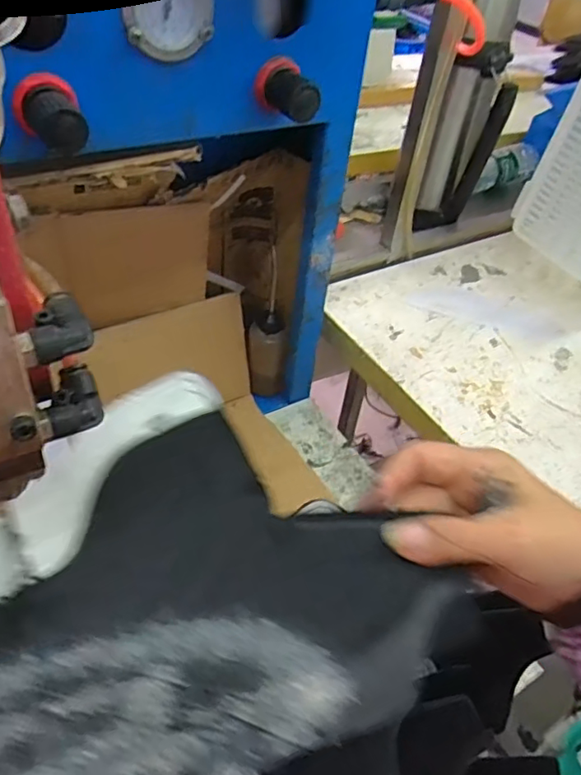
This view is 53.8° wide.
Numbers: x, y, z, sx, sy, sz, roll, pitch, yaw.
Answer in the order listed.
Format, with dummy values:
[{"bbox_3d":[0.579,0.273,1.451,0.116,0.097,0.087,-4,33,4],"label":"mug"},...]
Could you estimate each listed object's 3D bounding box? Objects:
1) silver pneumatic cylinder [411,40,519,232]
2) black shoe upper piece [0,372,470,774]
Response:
[{"bbox_3d":[0.245,-0.345,0.821,0.085,0.232,0.060,11,45,3],"label":"silver pneumatic cylinder"},{"bbox_3d":[-0.120,0.109,0.257,0.354,0.038,0.189,-16,50,-22],"label":"black shoe upper piece"}]

